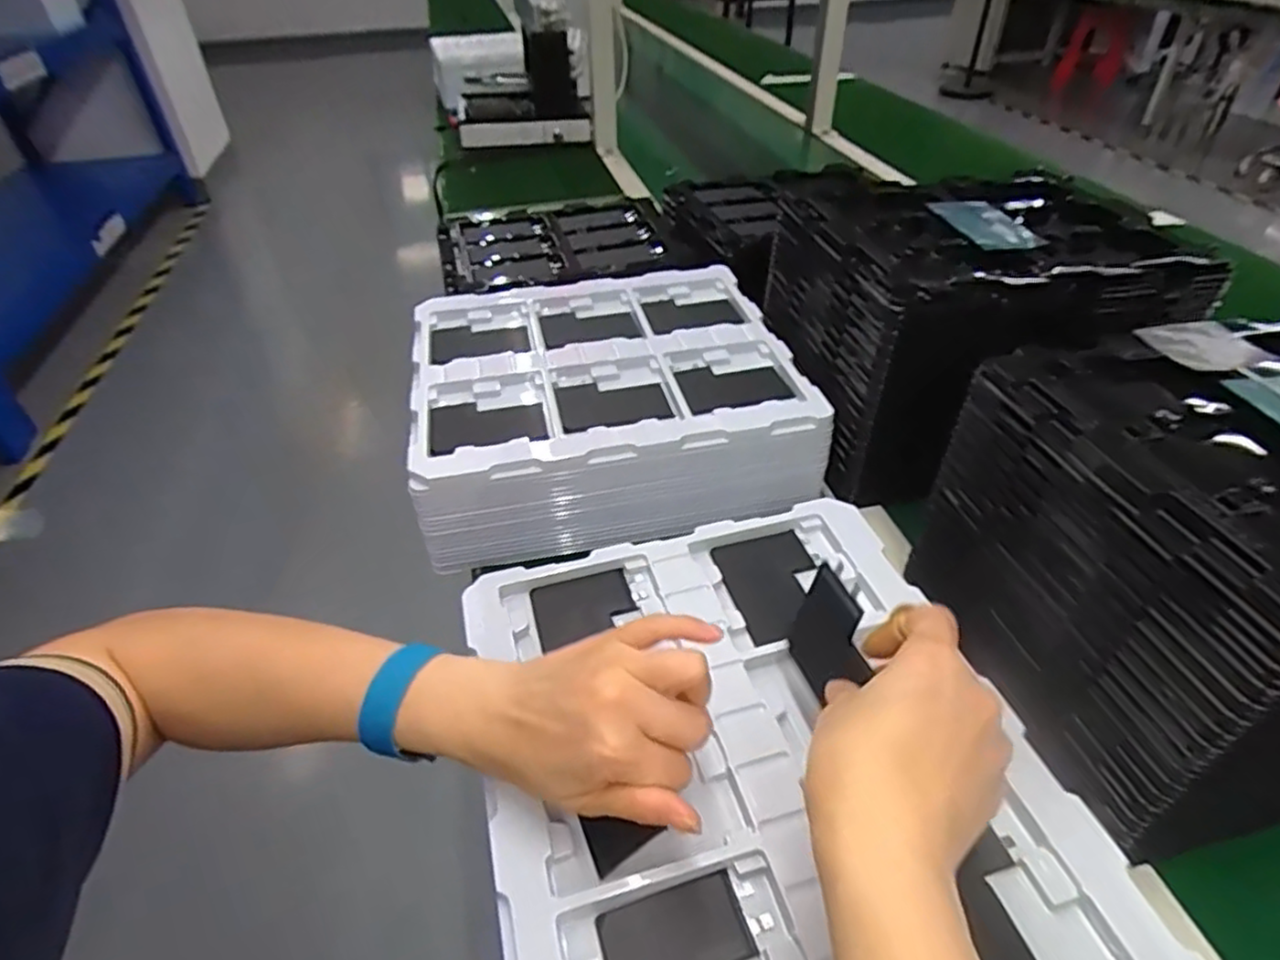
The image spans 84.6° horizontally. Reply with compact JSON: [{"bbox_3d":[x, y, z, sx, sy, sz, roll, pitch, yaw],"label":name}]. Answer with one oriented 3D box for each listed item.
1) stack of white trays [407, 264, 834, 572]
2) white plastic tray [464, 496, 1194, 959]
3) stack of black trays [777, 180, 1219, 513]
[{"bbox_3d":[-0.036,-0.078,0.637,0.317,0.083,0.286,-10,42,-9],"label":"stack of white trays"},{"bbox_3d":[0.059,0.144,0.372,0.273,0.019,0.314,-11,42,-11],"label":"white plastic tray"},{"bbox_3d":[0.264,-0.141,0.615,0.272,0.190,0.234,-10,42,-9],"label":"stack of black trays"}]

